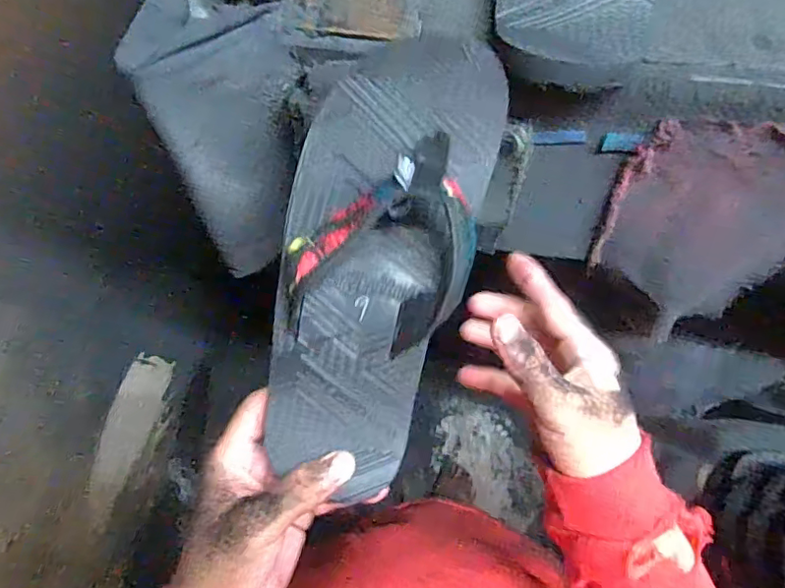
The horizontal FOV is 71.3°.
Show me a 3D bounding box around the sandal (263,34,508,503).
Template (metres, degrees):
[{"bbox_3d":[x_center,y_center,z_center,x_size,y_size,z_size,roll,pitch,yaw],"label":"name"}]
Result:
[{"bbox_3d":[-0.012,-0.022,0.307,0.108,0.045,0.257,15,90,4],"label":"sandal"}]

